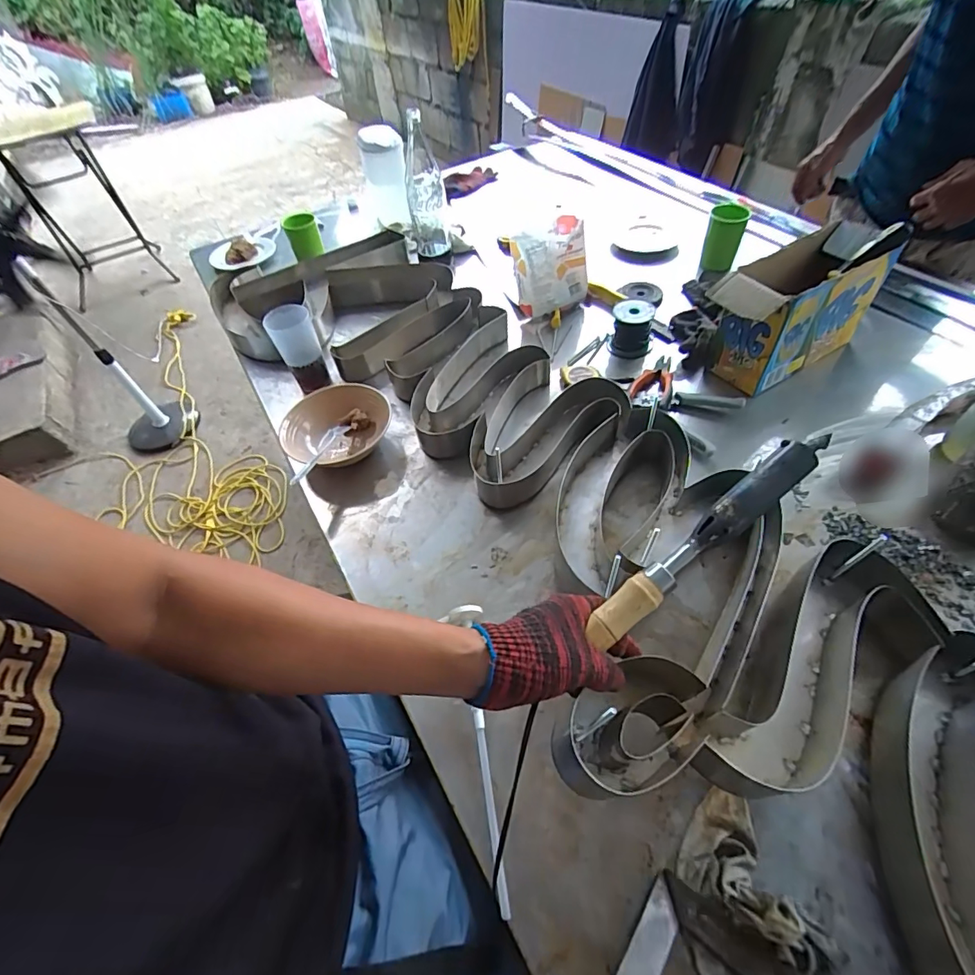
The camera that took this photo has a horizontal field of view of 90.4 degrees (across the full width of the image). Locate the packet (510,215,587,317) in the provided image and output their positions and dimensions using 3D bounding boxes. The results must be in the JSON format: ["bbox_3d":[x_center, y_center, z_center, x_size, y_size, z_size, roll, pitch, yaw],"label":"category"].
[{"bbox_3d":[0.117,-0.413,0.912,0.149,0.153,0.056,-31,36,-14],"label":"packet"}]

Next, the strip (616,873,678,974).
[{"bbox_3d":[0.120,0.366,0.372,0.026,0.007,0.113,32,46,27],"label":"strip"}]

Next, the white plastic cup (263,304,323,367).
[{"bbox_3d":[-0.323,-0.250,0.811,0.071,0.083,0.060,-27,54,-13],"label":"white plastic cup"}]

